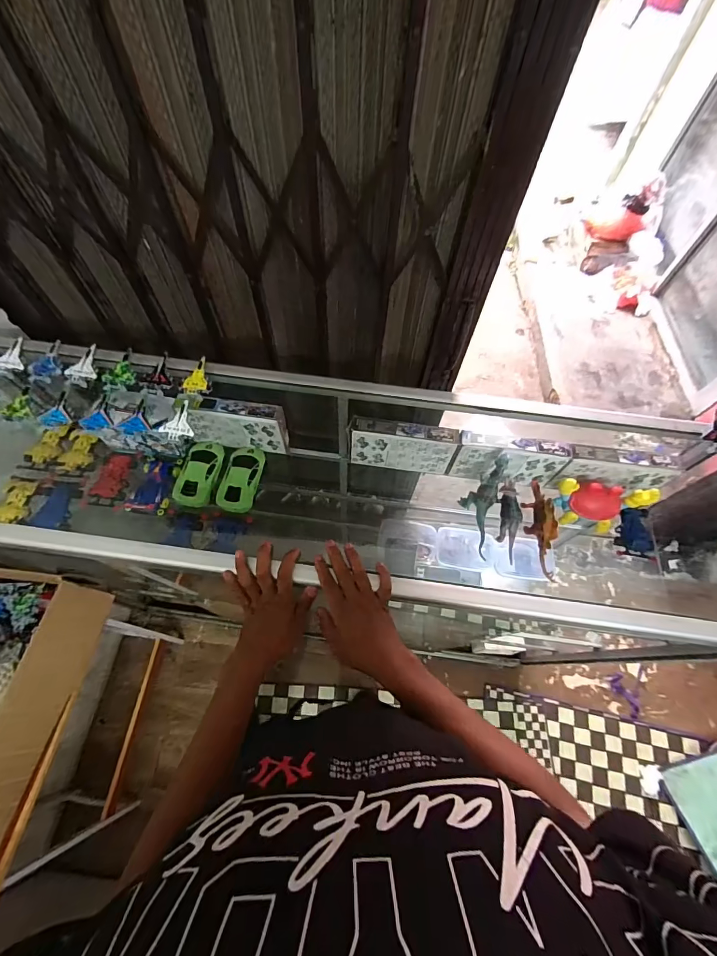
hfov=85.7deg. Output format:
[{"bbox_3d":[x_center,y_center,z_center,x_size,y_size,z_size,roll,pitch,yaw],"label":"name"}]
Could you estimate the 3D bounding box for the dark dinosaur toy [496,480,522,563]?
[{"bbox_3d":[0.333,0.092,0.863,0.040,0.070,0.181,12,63,5],"label":"dark dinosaur toy"}]

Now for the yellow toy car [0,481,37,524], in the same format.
[{"bbox_3d":[-0.757,0.051,0.842,0.059,0.030,0.103,0,62,-2],"label":"yellow toy car"}]

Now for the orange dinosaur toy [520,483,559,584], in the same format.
[{"bbox_3d":[0.402,0.106,0.851,0.044,0.070,0.223,8,62,2],"label":"orange dinosaur toy"}]

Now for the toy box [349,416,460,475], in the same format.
[{"bbox_3d":[0.099,-0.071,0.883,0.228,0.136,0.045,6,62,1],"label":"toy box"}]

